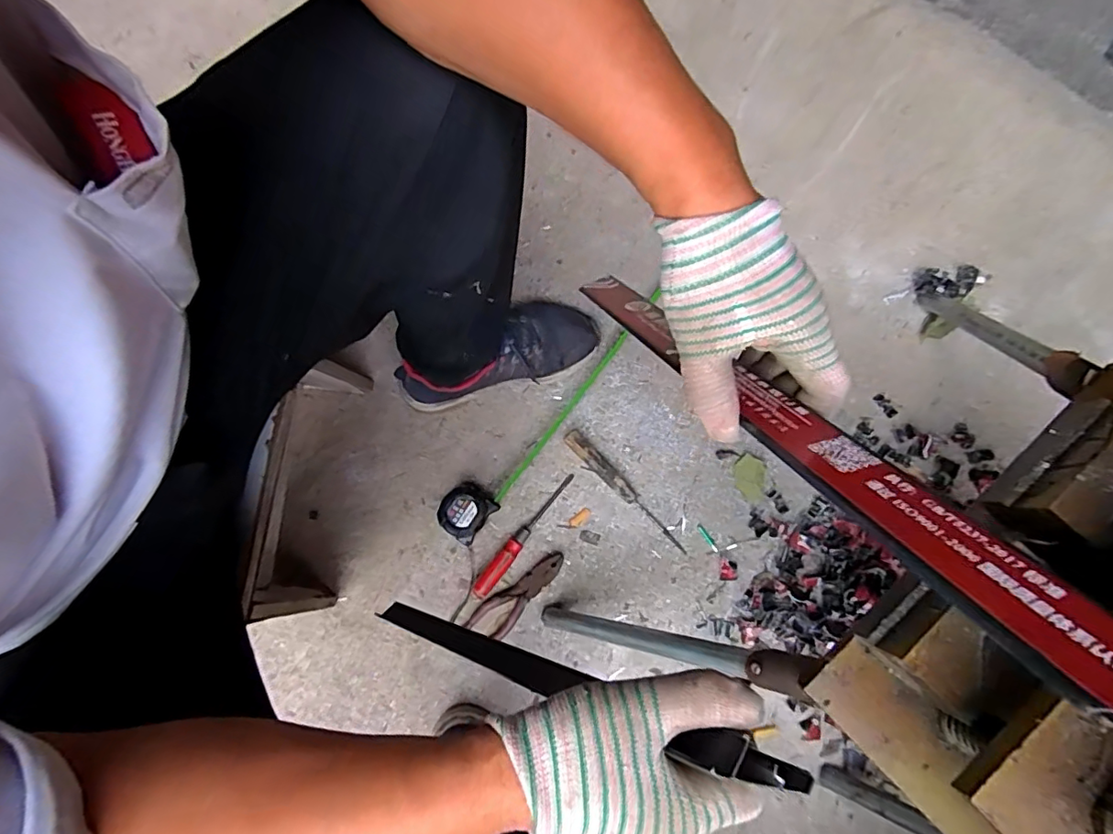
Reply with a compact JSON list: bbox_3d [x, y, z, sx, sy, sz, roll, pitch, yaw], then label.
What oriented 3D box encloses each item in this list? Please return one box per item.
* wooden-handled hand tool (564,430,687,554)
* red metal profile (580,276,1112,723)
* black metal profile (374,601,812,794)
[{"bbox_3d":[0.094,0.102,0.728,0.025,0.023,0.219,-43,81,-7],"label":"wooden-handled hand tool"},{"bbox_3d":[0.112,-0.017,0.330,0.039,0.010,0.438,-27,35,-5],"label":"red metal profile"},{"bbox_3d":[-0.036,0.183,0.402,0.039,0.427,0.020,14,76,-39],"label":"black metal profile"}]

